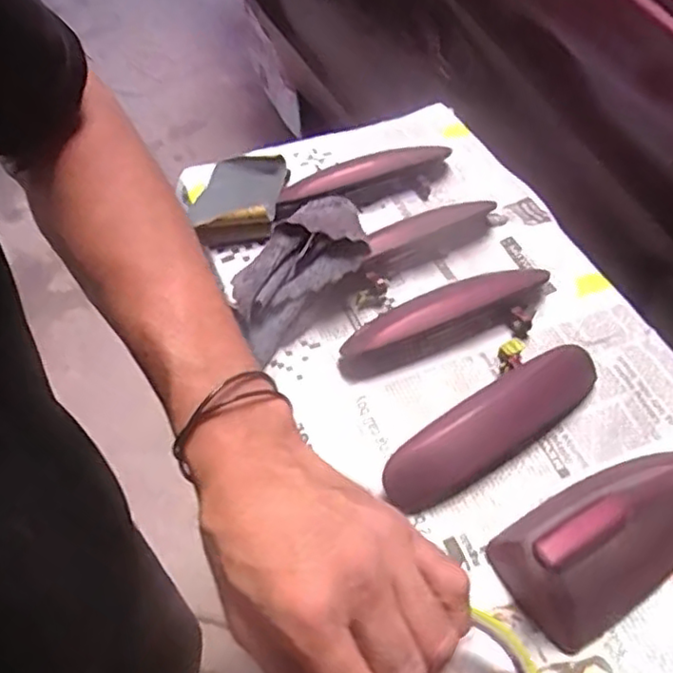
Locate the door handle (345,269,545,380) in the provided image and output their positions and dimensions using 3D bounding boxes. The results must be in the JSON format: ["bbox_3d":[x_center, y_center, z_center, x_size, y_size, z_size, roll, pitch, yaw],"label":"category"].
[{"bbox_3d":[0.075,-0.013,0.470,0.156,0.020,0.045,-19,51,-12],"label":"door handle"}]

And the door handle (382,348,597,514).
[{"bbox_3d":[0.102,0.053,0.413,0.165,0.023,0.038,-28,54,-19],"label":"door handle"}]

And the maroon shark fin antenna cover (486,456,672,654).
[{"bbox_3d":[0.156,0.095,0.343,0.136,0.062,0.062,-24,53,-16],"label":"maroon shark fin antenna cover"}]

